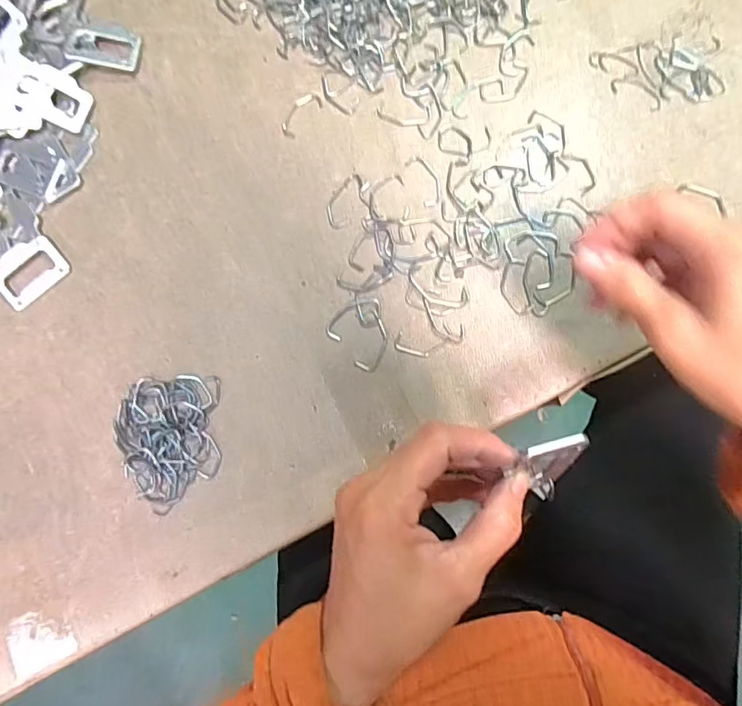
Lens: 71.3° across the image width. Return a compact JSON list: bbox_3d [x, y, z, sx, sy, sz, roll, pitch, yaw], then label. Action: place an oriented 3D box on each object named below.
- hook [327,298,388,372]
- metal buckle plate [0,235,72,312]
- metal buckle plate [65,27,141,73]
[{"bbox_3d":[-0.009,-0.011,0.362,0.039,0.004,0.050,-13,83,2],"label":"hook"},{"bbox_3d":[-0.249,-0.060,0.377,0.051,0.004,0.040,-38,88,-2],"label":"metal buckle plate"},{"bbox_3d":[-0.199,-0.226,0.385,0.052,0.004,0.029,7,81,-6],"label":"metal buckle plate"}]

